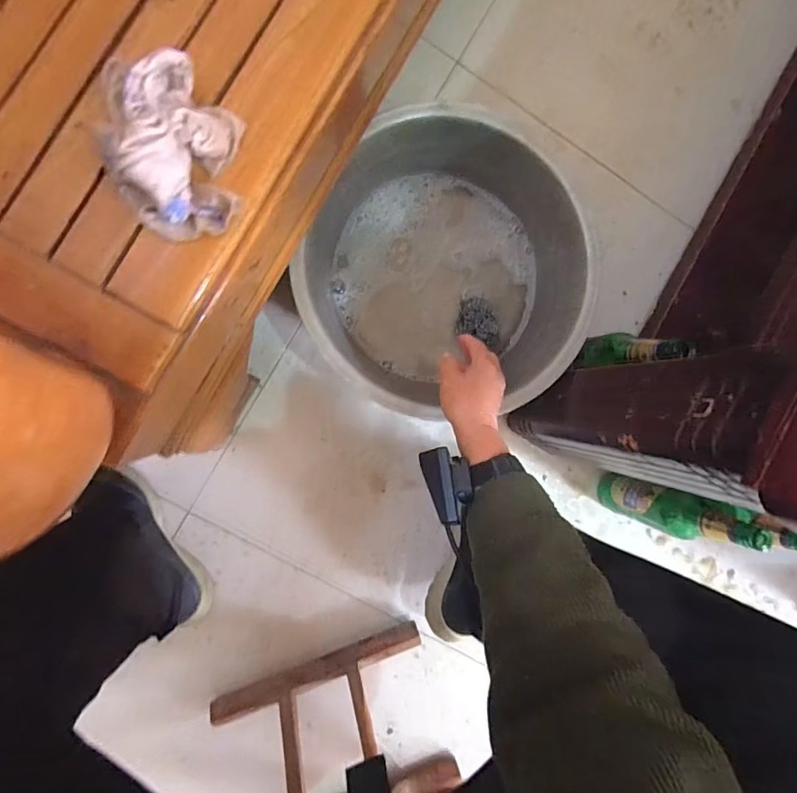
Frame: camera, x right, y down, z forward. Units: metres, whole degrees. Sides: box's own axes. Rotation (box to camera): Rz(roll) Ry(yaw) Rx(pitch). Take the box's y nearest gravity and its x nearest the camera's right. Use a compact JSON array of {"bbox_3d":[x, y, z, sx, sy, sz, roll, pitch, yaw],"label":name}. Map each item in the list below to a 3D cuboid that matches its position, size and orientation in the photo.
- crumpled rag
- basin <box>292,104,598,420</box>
[{"bbox_3d":[-0.157,-0.176,0.311,0.085,0.058,0.117,-1,88,-4],"label":"crumpled rag"},{"bbox_3d":[0.076,-0.165,0.668,0.366,0.138,0.387,0,90,-8],"label":"basin"}]

